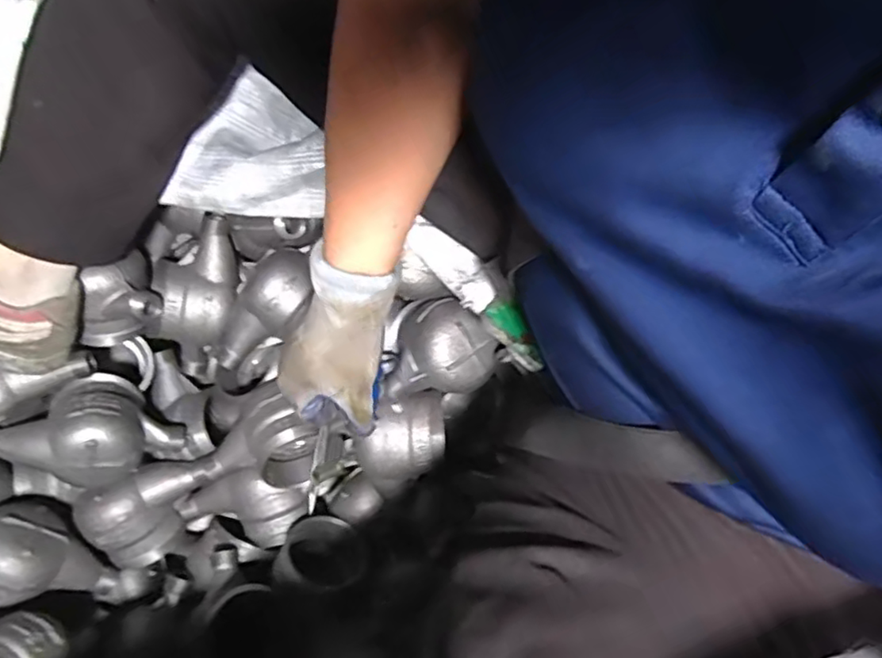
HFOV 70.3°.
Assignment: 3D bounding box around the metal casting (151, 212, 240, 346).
[{"bbox_3d":[-0.236,-0.044,0.606,0.076,0.073,0.103,-2,71,-3],"label":"metal casting"}]

